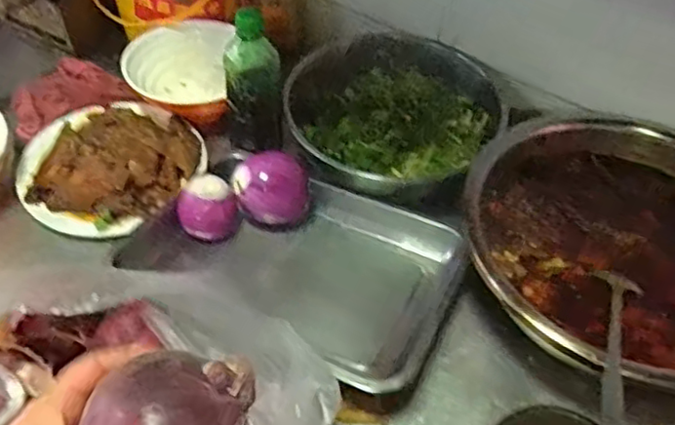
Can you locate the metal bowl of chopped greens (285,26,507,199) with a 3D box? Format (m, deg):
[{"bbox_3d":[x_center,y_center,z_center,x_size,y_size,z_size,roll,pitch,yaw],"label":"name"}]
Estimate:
[{"bbox_3d":[0.077,-0.139,0.834,0.271,0.085,0.258,30,54,21],"label":"metal bowl of chopped greens"}]

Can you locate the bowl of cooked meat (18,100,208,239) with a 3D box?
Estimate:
[{"bbox_3d":[-0.290,-0.073,0.796,0.208,0.060,0.205,1,49,-2],"label":"bowl of cooked meat"}]

